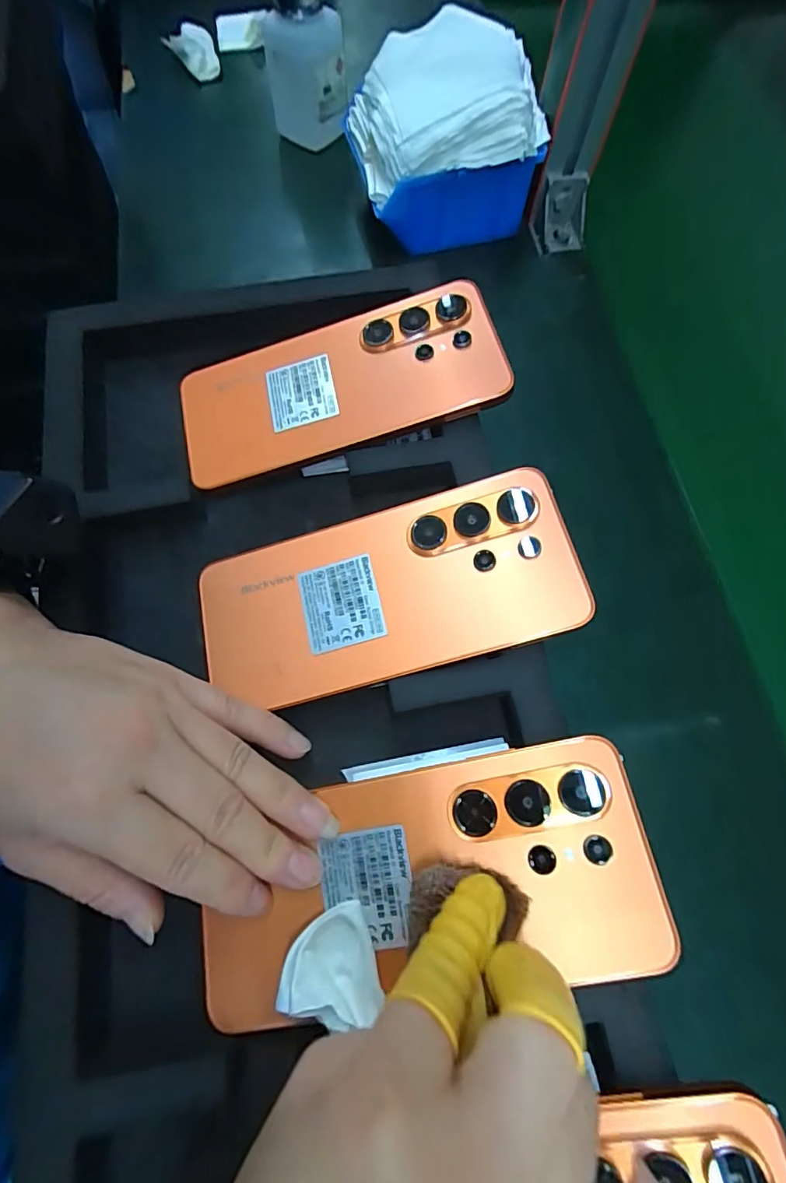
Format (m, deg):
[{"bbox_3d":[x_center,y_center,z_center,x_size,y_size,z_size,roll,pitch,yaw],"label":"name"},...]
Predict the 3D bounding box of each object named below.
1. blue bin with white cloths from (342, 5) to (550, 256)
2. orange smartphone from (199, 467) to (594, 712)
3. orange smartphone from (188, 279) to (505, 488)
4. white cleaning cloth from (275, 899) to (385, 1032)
[{"bbox_3d":[0.039,-0.347,0.390,0.132,0.095,0.121,-11,71,-7],"label":"blue bin with white cloths"},{"bbox_3d":[-0.006,0.000,0.228,0.168,0.005,0.077,-14,71,8],"label":"orange smartphone"},{"bbox_3d":[-0.031,-0.105,0.267,0.170,0.009,0.077,-14,71,7],"label":"orange smartphone"},{"bbox_3d":[-0.020,0.129,0.178,0.034,0.011,0.035,11,70,2],"label":"white cleaning cloth"}]

